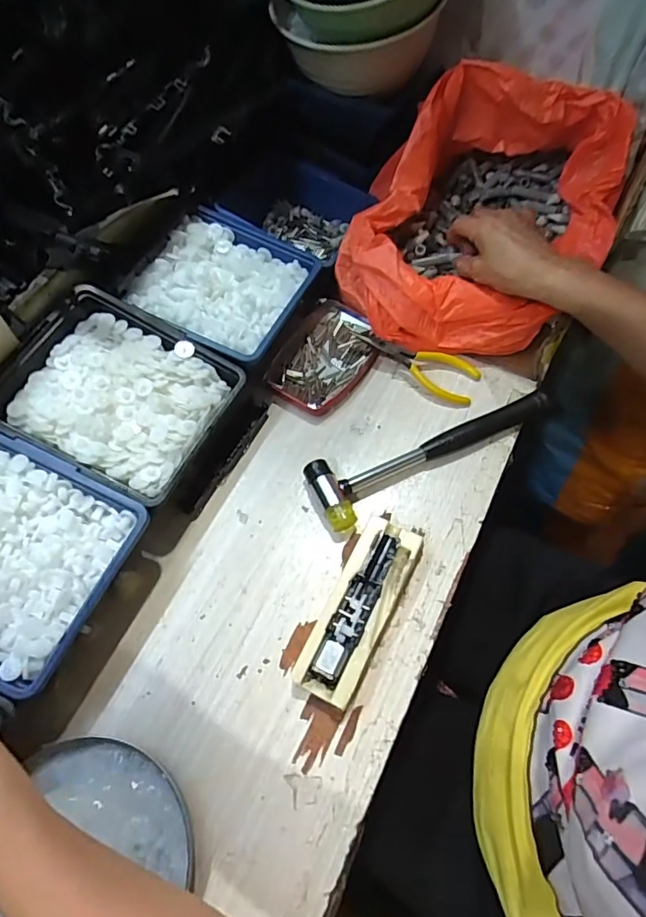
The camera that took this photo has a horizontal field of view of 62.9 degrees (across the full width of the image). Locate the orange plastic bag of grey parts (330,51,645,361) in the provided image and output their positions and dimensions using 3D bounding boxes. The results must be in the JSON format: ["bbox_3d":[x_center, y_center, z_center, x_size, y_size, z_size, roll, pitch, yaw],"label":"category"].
[{"bbox_3d":[0.151,-0.228,0.486,0.195,0.145,0.243,36,67,17],"label":"orange plastic bag of grey parts"}]

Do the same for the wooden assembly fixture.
[{"bbox_3d":[0.027,0.110,0.395,0.046,0.029,0.136,26,65,13],"label":"wooden assembly fixture"}]

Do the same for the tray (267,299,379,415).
[{"bbox_3d":[0.002,-0.100,0.511,0.083,0.013,0.122,30,66,15],"label":"tray"}]

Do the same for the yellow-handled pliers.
[{"bbox_3d":[0.086,-0.091,0.499,0.122,0.015,0.048,22,64,11],"label":"yellow-handled pliers"}]

